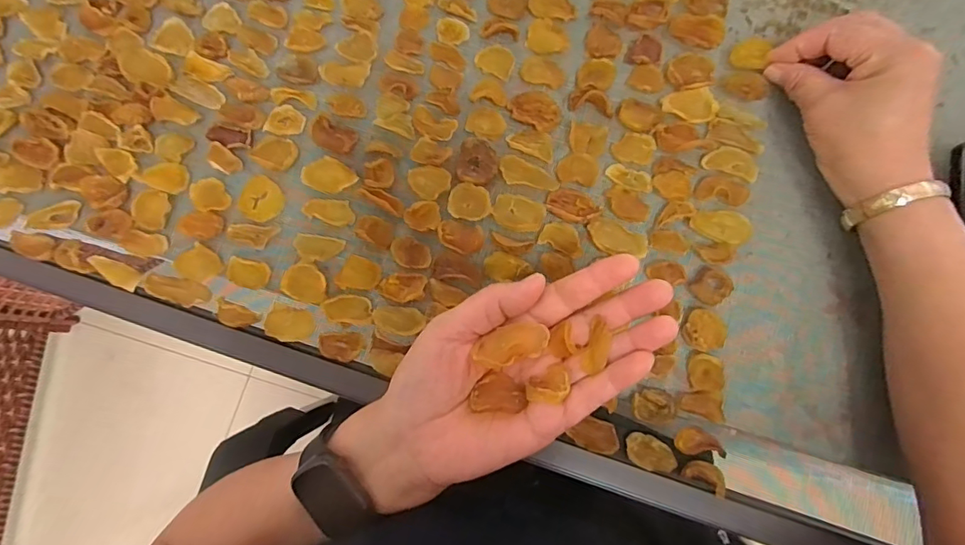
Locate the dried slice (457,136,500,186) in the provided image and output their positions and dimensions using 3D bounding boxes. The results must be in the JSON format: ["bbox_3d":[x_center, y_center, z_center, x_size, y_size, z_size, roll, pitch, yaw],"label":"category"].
[{"bbox_3d":[-0.003,-0.077,0.337,0.028,0.007,0.031,19,81,4],"label":"dried slice"}]

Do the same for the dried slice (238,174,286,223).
[{"bbox_3d":[-0.155,-0.051,0.339,0.030,0.004,0.029,0,80,1],"label":"dried slice"}]

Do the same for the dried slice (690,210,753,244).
[{"bbox_3d":[0.162,-0.032,0.329,0.041,0.005,0.024,11,80,3],"label":"dried slice"}]

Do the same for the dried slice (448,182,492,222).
[{"bbox_3d":[-0.008,-0.048,0.334,0.028,0.004,0.025,8,80,3],"label":"dried slice"}]

